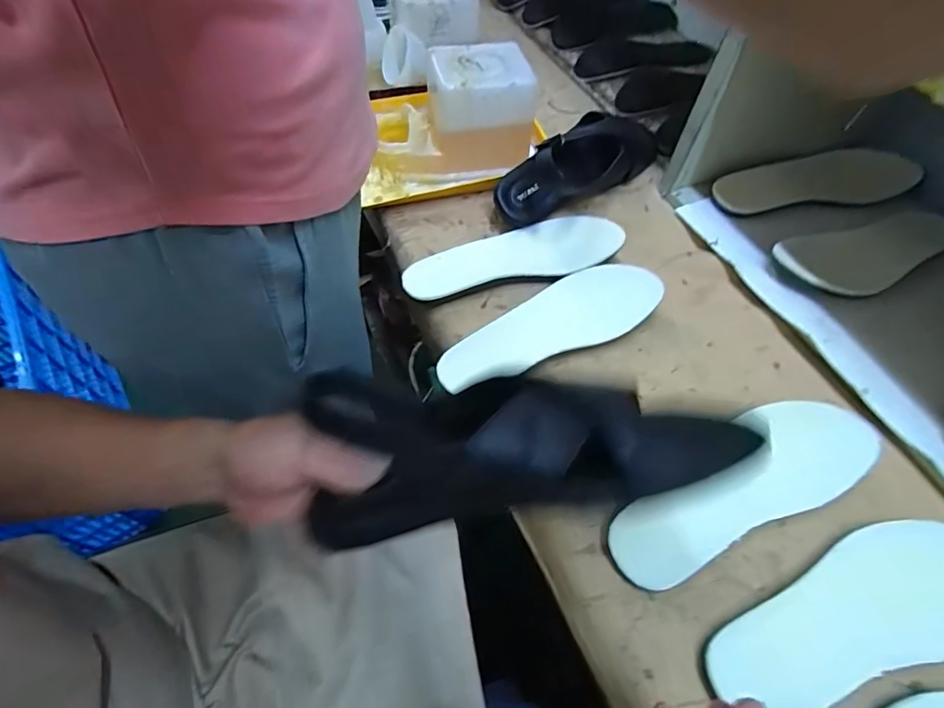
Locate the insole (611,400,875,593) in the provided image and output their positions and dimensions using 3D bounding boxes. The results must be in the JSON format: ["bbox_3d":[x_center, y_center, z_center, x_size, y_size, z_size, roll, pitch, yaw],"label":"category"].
[{"bbox_3d":[0.218,0.107,0.391,0.242,0.022,0.080,-23,60,-16],"label":"insole"}]

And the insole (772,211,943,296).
[{"bbox_3d":[0.444,-0.113,0.519,0.232,0.017,0.080,-16,58,-12],"label":"insole"}]

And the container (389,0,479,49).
[{"bbox_3d":[-0.053,-0.501,0.692,0.124,0.063,0.108,-3,56,-3],"label":"container"}]

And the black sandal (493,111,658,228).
[{"bbox_3d":[0.136,-0.239,0.571,0.239,0.071,0.083,-36,64,-22],"label":"black sandal"}]

